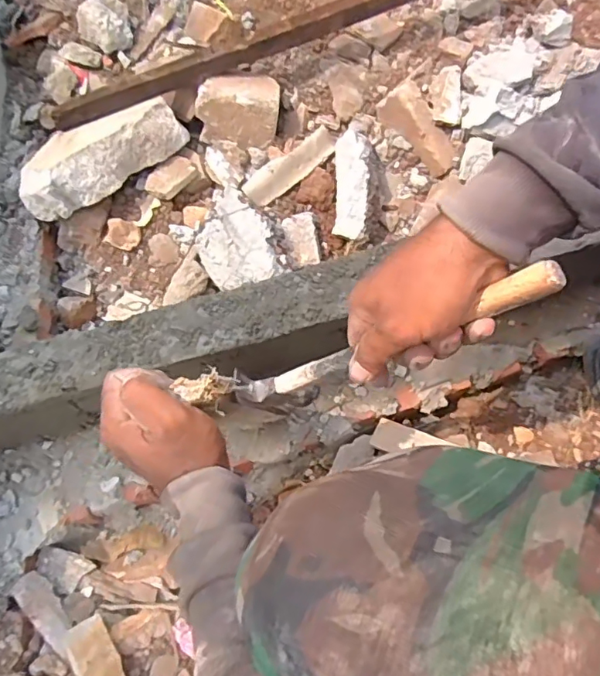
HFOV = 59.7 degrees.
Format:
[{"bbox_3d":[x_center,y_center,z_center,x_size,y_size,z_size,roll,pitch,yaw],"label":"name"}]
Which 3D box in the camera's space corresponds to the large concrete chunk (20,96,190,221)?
[{"bbox_3d":[-0.324,-0.298,0.852,0.280,0.079,0.125,-32,70,-10],"label":"large concrete chunk"}]

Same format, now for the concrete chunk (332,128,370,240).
[{"bbox_3d":[0.085,-0.257,0.846,0.056,0.054,0.191,0,89,2],"label":"concrete chunk"}]

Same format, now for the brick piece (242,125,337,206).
[{"bbox_3d":[-0.016,-0.291,0.894,0.171,0.022,0.052,-35,115,3],"label":"brick piece"}]

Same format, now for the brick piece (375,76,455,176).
[{"bbox_3d":[0.205,-0.351,0.879,0.060,0.053,0.162,-37,91,-12],"label":"brick piece"}]

